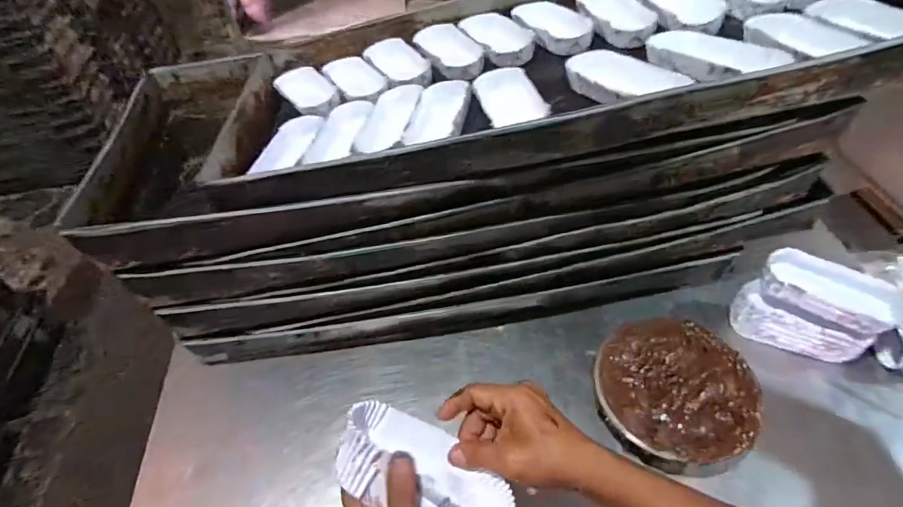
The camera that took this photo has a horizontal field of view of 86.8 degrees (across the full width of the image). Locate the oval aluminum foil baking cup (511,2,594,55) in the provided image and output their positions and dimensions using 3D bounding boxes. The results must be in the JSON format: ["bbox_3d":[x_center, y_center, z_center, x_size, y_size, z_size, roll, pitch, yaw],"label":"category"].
[{"bbox_3d":[0.137,-0.316,0.655,0.068,0.021,0.135,-16,51,-11],"label":"oval aluminum foil baking cup"}]

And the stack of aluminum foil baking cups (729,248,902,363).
[{"bbox_3d":[0.471,0.075,0.628,0.159,0.093,0.090,27,56,23],"label":"stack of aluminum foil baking cups"}]

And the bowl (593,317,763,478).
[{"bbox_3d":[0.267,0.172,0.586,0.176,0.065,0.169,-1,50,1],"label":"bowl"}]

